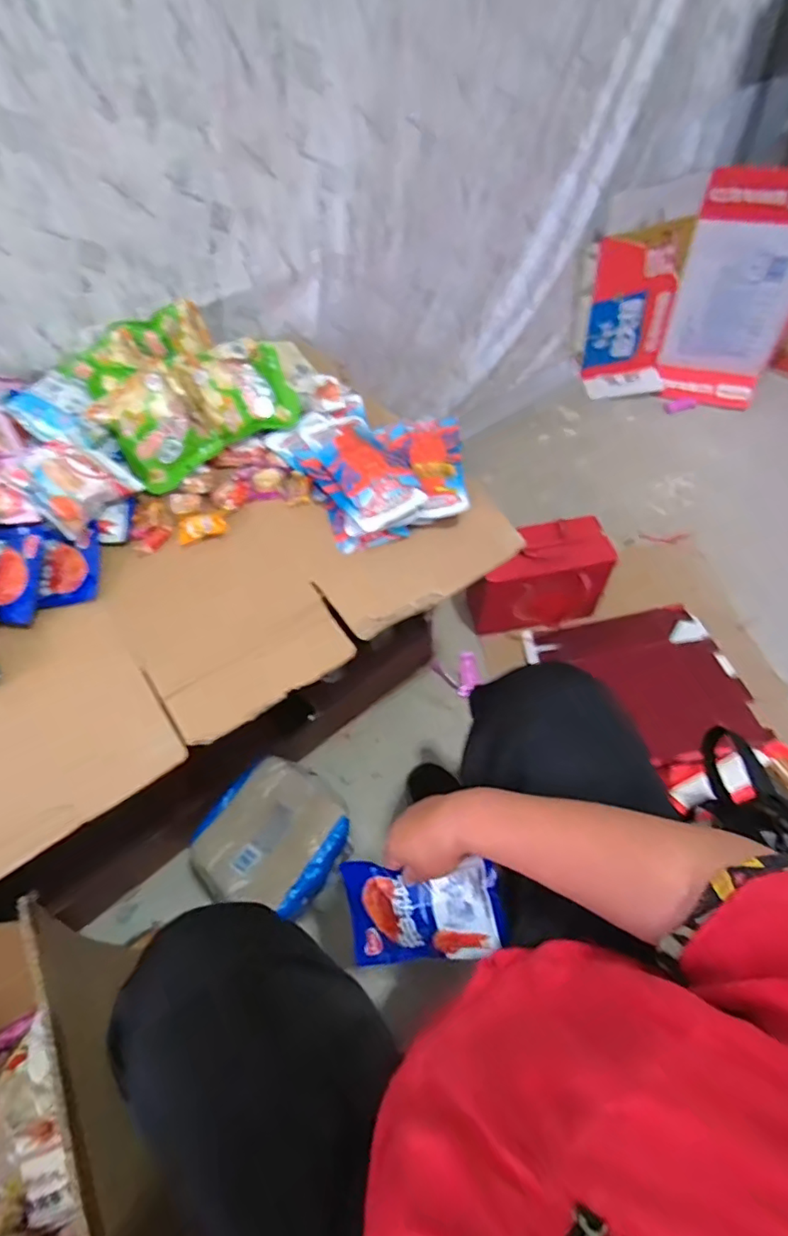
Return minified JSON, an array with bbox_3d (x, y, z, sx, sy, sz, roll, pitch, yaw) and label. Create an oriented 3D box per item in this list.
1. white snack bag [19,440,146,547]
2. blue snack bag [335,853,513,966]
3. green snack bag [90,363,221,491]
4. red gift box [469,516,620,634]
[{"bbox_3d":[-0.416,-0.175,0.726,0.118,0.033,0.115,43,62,-16],"label":"white snack bag"},{"bbox_3d":[0.030,0.321,0.606,0.172,0.017,0.108,-12,89,19],"label":"blue snack bag"},{"bbox_3d":[-0.331,-0.266,0.792,0.132,0.042,0.147,-39,101,-11],"label":"green snack bag"},{"bbox_3d":[0.291,-0.080,1.127,0.247,0.216,0.126,-10,55,-4],"label":"red gift box"}]

